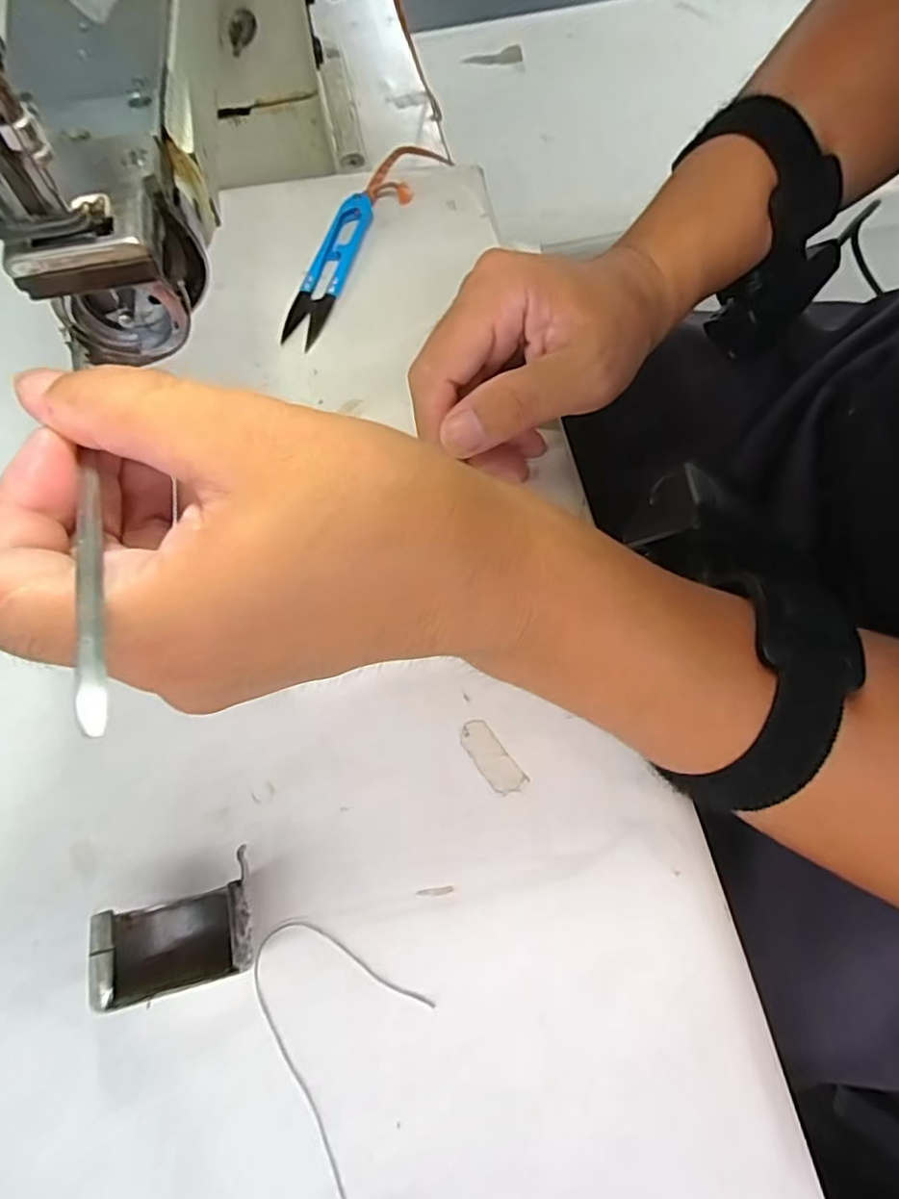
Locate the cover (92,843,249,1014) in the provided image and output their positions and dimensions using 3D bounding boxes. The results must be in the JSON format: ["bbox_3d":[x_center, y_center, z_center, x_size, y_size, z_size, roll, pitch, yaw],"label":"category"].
[{"bbox_3d":[-0.086,0.107,0.200,0.047,0.039,0.032,-15,68,-3],"label":"cover"}]

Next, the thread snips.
[{"bbox_3d":[-0.064,-0.179,0.334,0.021,0.011,0.101,13,69,8],"label":"thread snips"}]

